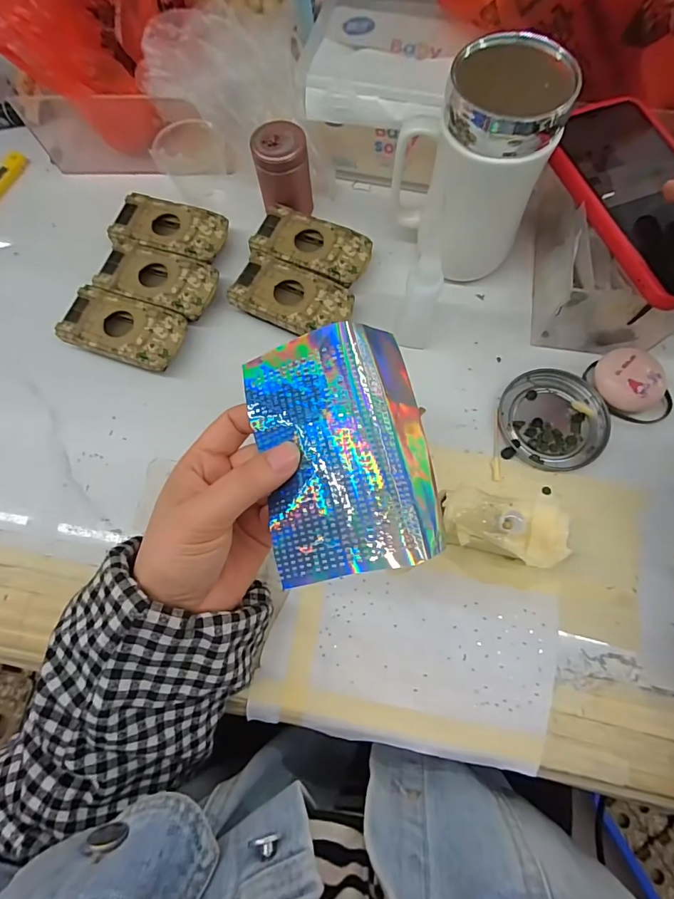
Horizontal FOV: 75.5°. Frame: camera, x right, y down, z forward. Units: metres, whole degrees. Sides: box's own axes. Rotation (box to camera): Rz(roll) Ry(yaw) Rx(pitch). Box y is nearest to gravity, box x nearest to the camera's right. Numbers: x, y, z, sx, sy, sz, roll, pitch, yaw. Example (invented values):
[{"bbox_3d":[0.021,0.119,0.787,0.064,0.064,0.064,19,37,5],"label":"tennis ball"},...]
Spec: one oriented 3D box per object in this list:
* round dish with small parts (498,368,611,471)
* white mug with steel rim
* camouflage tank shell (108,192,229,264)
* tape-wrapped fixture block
[{"bbox_3d":[0.164,-0.024,0.331,0.075,0.009,0.079,-1,72,2],"label":"round dish with small parts"},{"bbox_3d":[0.095,-0.199,0.317,0.100,0.146,0.071,25,74,10],"label":"white mug with steel rim"},{"bbox_3d":[-0.144,-0.190,0.385,0.094,0.023,0.050,15,73,7],"label":"camouflage tank shell"},{"bbox_3d":[0.108,0.053,0.289,0.080,0.042,0.046,6,72,4],"label":"tape-wrapped fixture block"}]

